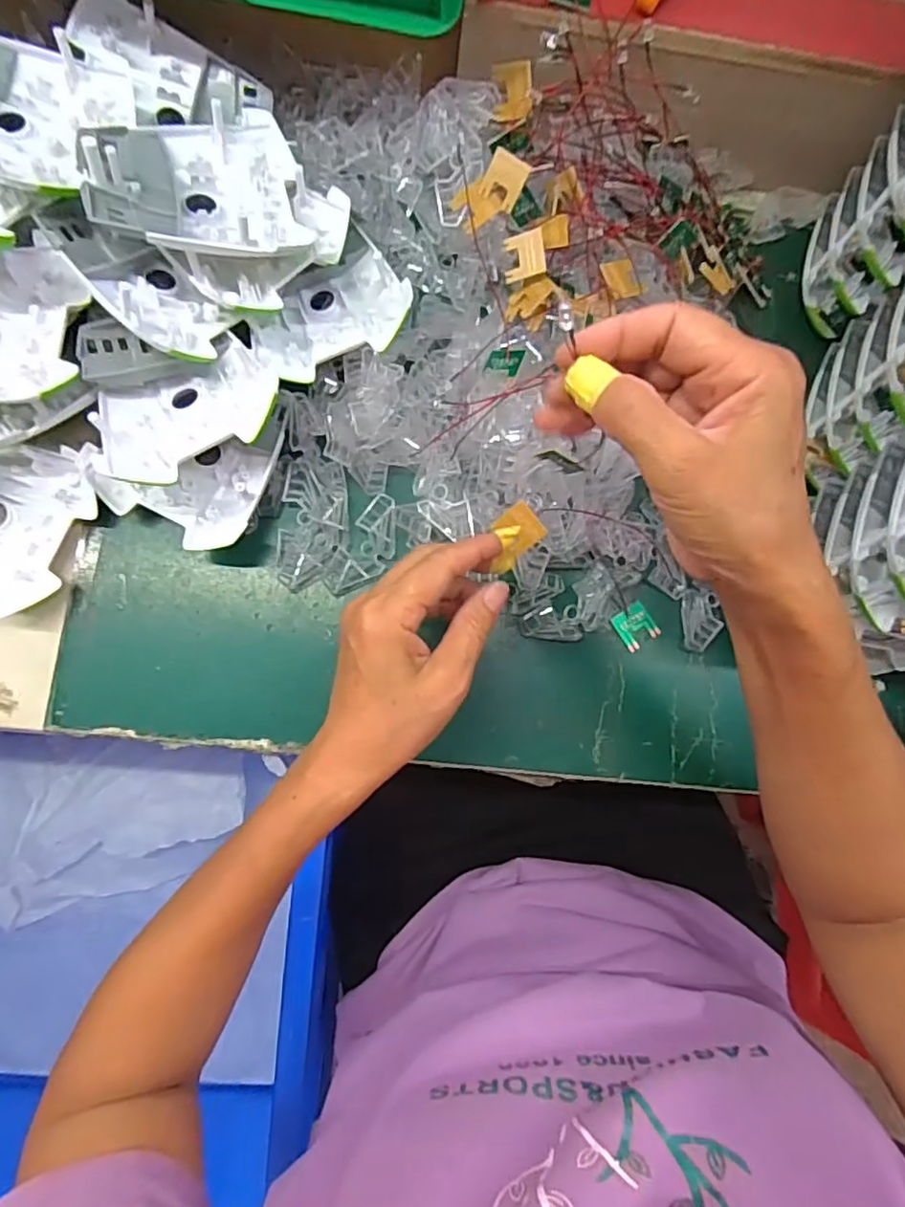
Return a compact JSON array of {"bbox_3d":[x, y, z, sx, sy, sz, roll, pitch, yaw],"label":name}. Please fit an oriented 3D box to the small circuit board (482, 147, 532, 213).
[{"bbox_3d":[0.031,-0.246,0.354,0.024,0.025,0.005,36,40,1],"label":"small circuit board"}]

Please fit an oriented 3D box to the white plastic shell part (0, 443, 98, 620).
[{"bbox_3d":[-0.261,-0.045,0.355,0.080,0.030,0.095,16,82,-4],"label":"white plastic shell part"}]

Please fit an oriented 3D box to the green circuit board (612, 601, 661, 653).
[{"bbox_3d":[0.117,0.014,0.389,0.024,0.004,0.026,-34,88,-8],"label":"green circuit board"}]

